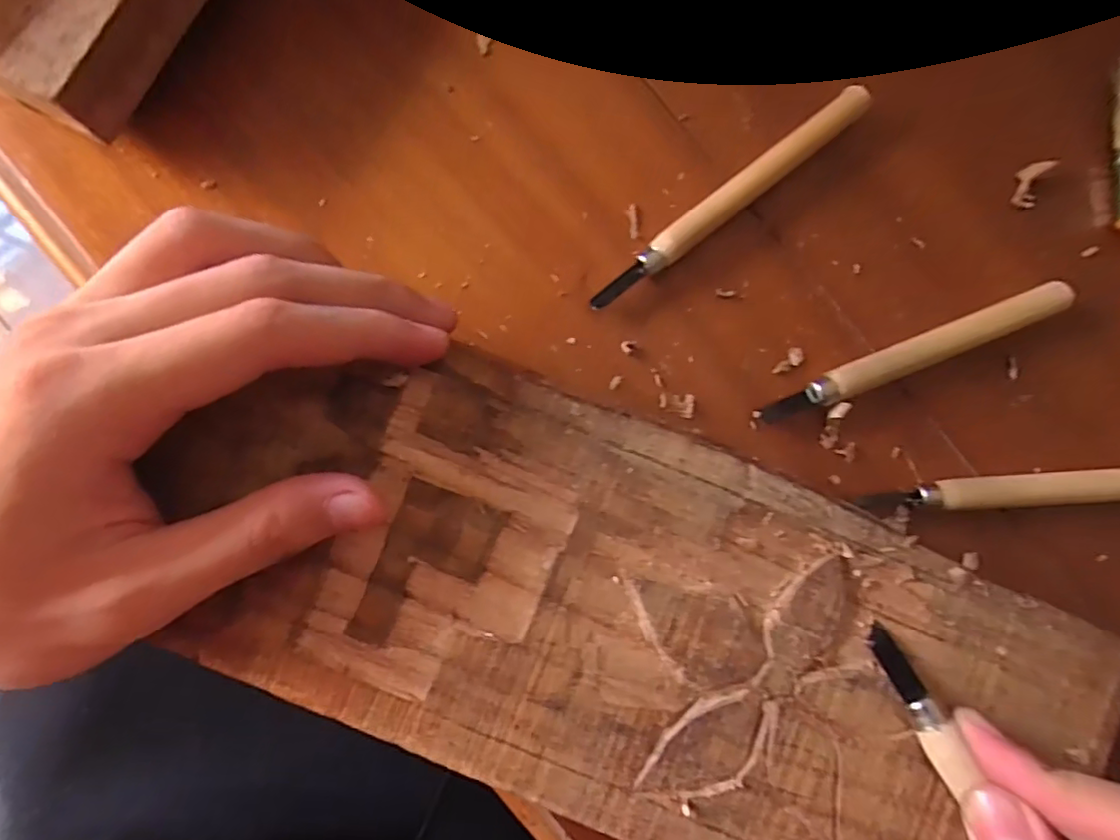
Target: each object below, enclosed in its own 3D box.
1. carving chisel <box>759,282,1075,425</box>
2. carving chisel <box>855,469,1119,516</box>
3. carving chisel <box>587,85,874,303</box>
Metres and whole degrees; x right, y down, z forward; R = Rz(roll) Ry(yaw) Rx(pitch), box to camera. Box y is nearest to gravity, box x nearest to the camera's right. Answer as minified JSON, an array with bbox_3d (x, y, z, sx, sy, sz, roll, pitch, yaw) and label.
[{"bbox_3d":[0.132,-0.024,0.218,0.122,0.009,0.012,-22,88,-5],"label":"carving chisel"},{"bbox_3d":[0.177,0.026,0.219,0.124,0.013,0.012,-3,86,-4],"label":"carving chisel"},{"bbox_3d":[0.063,-0.082,0.214,0.126,0.009,0.010,-39,90,-6],"label":"carving chisel"}]

